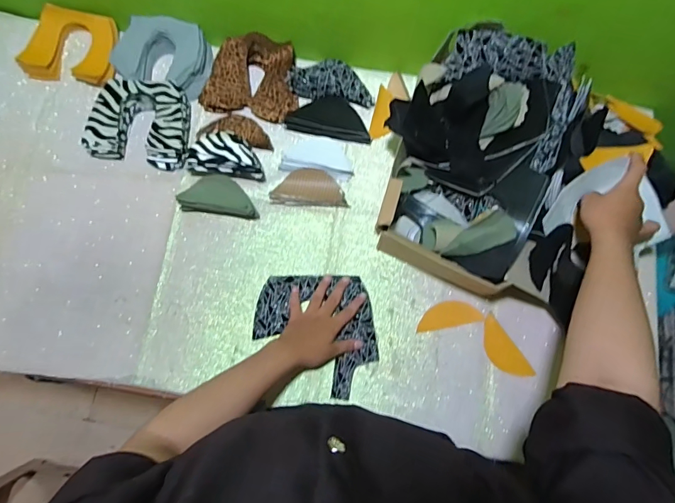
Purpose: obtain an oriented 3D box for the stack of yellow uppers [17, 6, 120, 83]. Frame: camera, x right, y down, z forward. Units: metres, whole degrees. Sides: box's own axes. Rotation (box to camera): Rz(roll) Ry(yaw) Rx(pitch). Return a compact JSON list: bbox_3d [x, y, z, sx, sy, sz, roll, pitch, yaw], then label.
[{"bbox_3d":[-0.472,-0.362,0.742,0.164,0.031,0.125,8,75,1],"label":"stack of yellow uppers"}]

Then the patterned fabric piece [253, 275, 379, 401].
[{"bbox_3d":[-0.033,0.124,0.637,0.182,0.008,0.179,2,75,-1],"label":"patterned fabric piece"}]

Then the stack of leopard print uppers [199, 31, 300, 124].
[{"bbox_3d":[-0.146,-0.305,0.722,0.163,0.042,0.137,12,75,2],"label":"stack of leopard print uppers"}]

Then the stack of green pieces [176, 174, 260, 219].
[{"bbox_3d":[-0.187,-0.086,0.666,0.122,0.050,0.056,7,75,1],"label":"stack of green pieces"}]

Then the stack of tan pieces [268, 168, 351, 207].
[{"bbox_3d":[-0.047,-0.106,0.696,0.122,0.021,0.059,2,75,-1],"label":"stack of tan pieces"}]

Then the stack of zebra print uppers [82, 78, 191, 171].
[{"bbox_3d":[-0.320,-0.216,0.704,0.159,0.043,0.141,10,75,2],"label":"stack of zebra print uppers"}]

